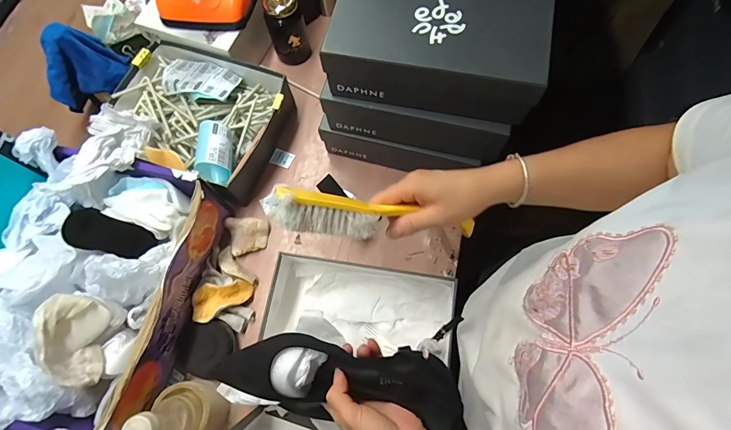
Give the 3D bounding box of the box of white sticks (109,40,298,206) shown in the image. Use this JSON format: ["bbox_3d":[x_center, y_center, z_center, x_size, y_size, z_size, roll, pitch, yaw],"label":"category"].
[{"bbox_3d":[-0.332,-0.204,0.754,0.322,0.098,0.266,27,74,11],"label":"box of white sticks"}]

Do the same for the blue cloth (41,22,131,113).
[{"bbox_3d":[-0.544,-0.287,0.707,0.145,0.122,0.082,-34,73,-9],"label":"blue cloth"}]

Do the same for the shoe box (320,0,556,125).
[{"bbox_3d":[0.104,-0.249,0.544,0.295,0.098,0.160,12,72,6],"label":"shoe box"}]

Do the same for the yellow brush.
[{"bbox_3d":[0.019,0.003,0.379,0.223,0.029,0.045,5,68,-27],"label":"yellow brush"}]

